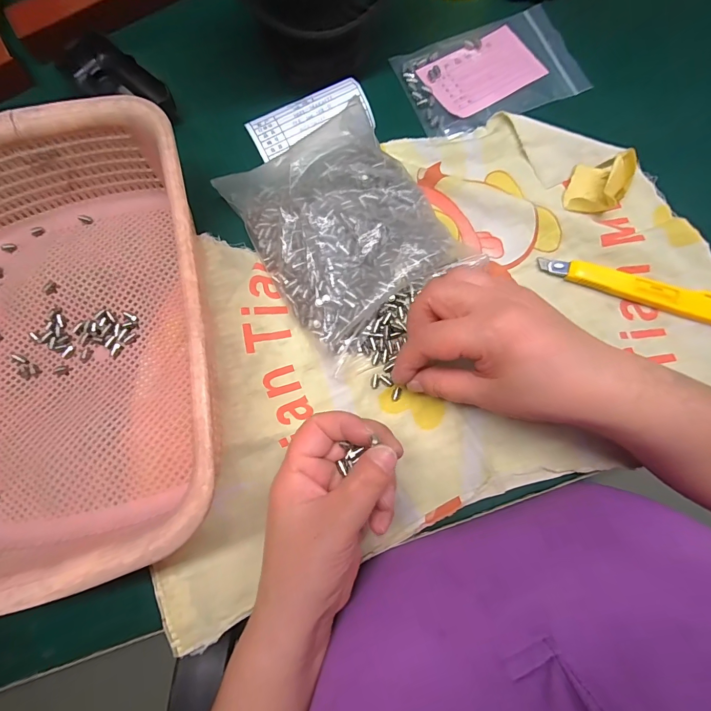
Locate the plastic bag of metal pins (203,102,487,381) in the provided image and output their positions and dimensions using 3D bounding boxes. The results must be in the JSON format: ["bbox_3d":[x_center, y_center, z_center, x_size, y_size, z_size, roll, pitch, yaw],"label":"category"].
[{"bbox_3d":[-0.004,-0.097,0.281,0.132,0.047,0.182,-33,79,-6],"label":"plastic bag of metal pins"}]

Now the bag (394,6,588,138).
[{"bbox_3d":[0.118,-0.252,0.334,0.149,0.011,0.101,-20,78,-3],"label":"bag"}]

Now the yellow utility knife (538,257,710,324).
[{"bbox_3d":[0.206,-0.049,0.280,0.134,0.011,0.020,16,78,5],"label":"yellow utility knife"}]

